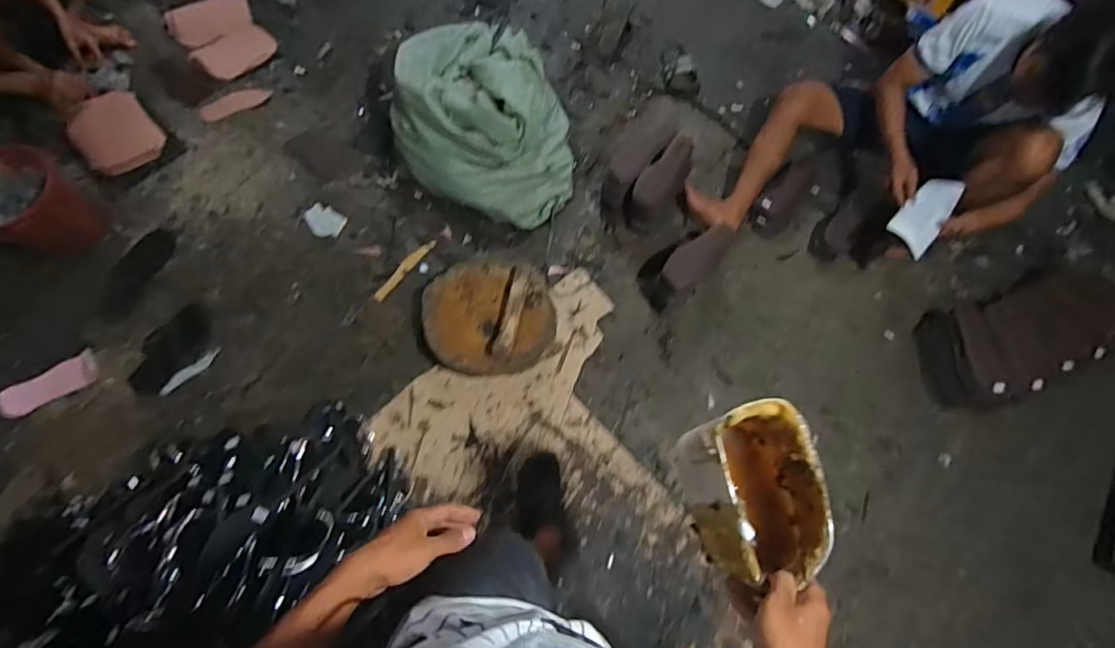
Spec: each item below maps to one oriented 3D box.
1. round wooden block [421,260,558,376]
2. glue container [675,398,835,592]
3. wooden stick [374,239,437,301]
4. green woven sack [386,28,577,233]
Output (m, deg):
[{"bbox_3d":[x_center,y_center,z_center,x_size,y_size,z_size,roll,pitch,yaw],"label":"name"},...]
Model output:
[{"bbox_3d":[-0.184,-0.024,1.456,0.352,0.120,0.331,1,70,-2],"label":"round wooden block"},{"bbox_3d":[0.237,0.200,0.636,0.129,0.110,0.187,-7,71,-3],"label":"glue container"},{"bbox_3d":[-0.459,-0.165,1.561,0.038,0.020,0.243,36,73,11],"label":"wooden stick"},{"bbox_3d":[-0.233,-0.664,1.629,0.543,0.269,0.633,-1,70,-2],"label":"green woven sack"}]

